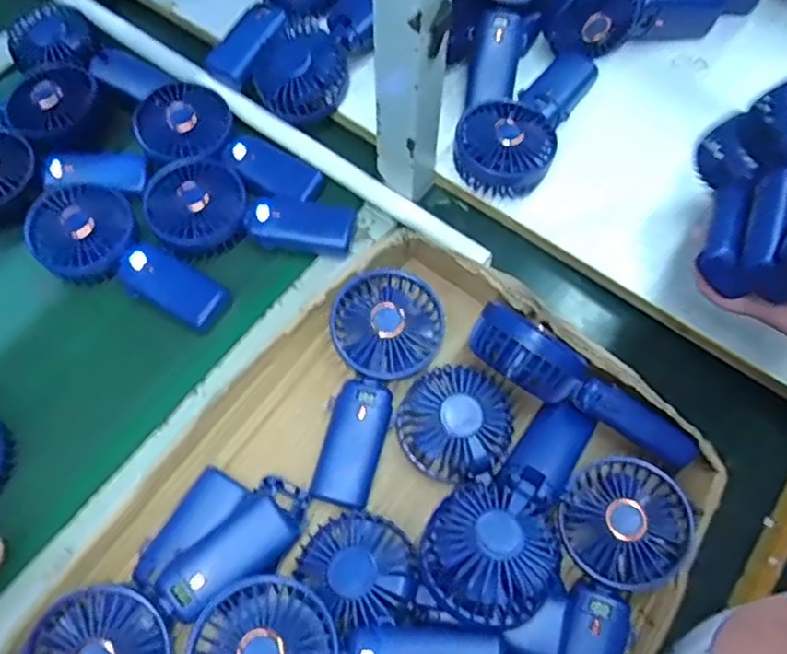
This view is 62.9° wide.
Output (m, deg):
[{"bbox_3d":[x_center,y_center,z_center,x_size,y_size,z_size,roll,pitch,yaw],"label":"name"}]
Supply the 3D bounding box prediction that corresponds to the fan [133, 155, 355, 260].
[{"bbox_3d":[-0.129,-0.099,0.565,0.181,0.035,0.086,12,66,6],"label":"fan"}]

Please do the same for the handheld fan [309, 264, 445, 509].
[{"bbox_3d":[-0.016,0.043,0.495,0.086,0.040,0.184,12,66,6],"label":"handheld fan"}]

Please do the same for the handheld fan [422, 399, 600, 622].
[{"bbox_3d":[0.090,0.120,0.444,0.082,0.050,0.175,34,51,15],"label":"handheld fan"}]

